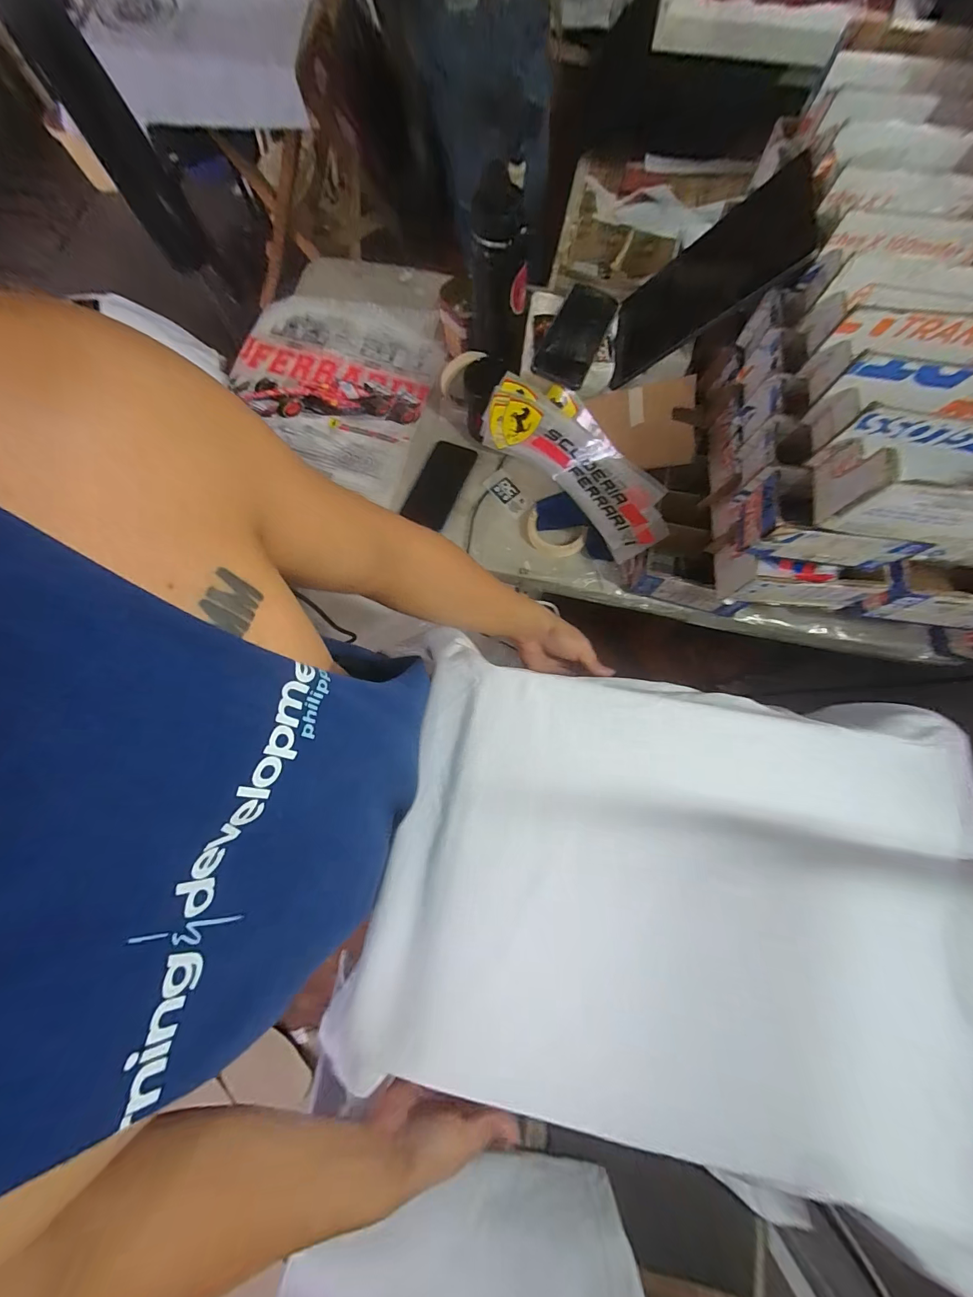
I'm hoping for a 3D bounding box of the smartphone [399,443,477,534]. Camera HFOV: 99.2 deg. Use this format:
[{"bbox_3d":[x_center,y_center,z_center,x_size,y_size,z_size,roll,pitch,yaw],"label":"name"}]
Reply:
[{"bbox_3d":[-0.084,-0.288,0.721,0.087,0.015,0.158,21,84,12],"label":"smartphone"}]

